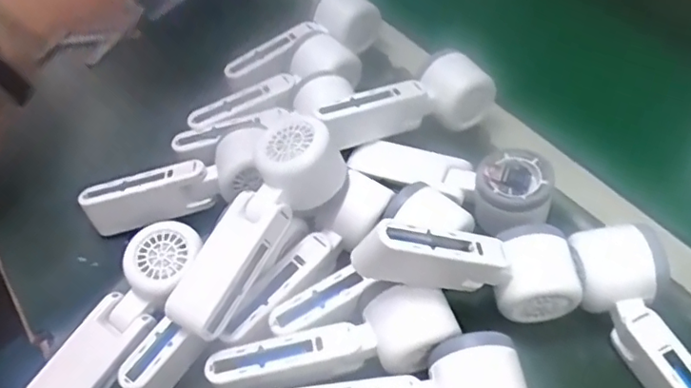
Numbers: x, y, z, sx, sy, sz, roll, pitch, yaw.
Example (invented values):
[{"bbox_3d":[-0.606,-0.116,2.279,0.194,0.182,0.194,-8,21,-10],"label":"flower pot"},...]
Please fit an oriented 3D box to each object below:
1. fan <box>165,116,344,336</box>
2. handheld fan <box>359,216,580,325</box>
[{"bbox_3d":[-0.063,0.021,0.413,0.058,0.051,0.165,30,79,23],"label":"fan"},{"bbox_3d":[0.083,0.045,0.399,0.165,0.048,0.060,11,48,-22],"label":"handheld fan"}]

